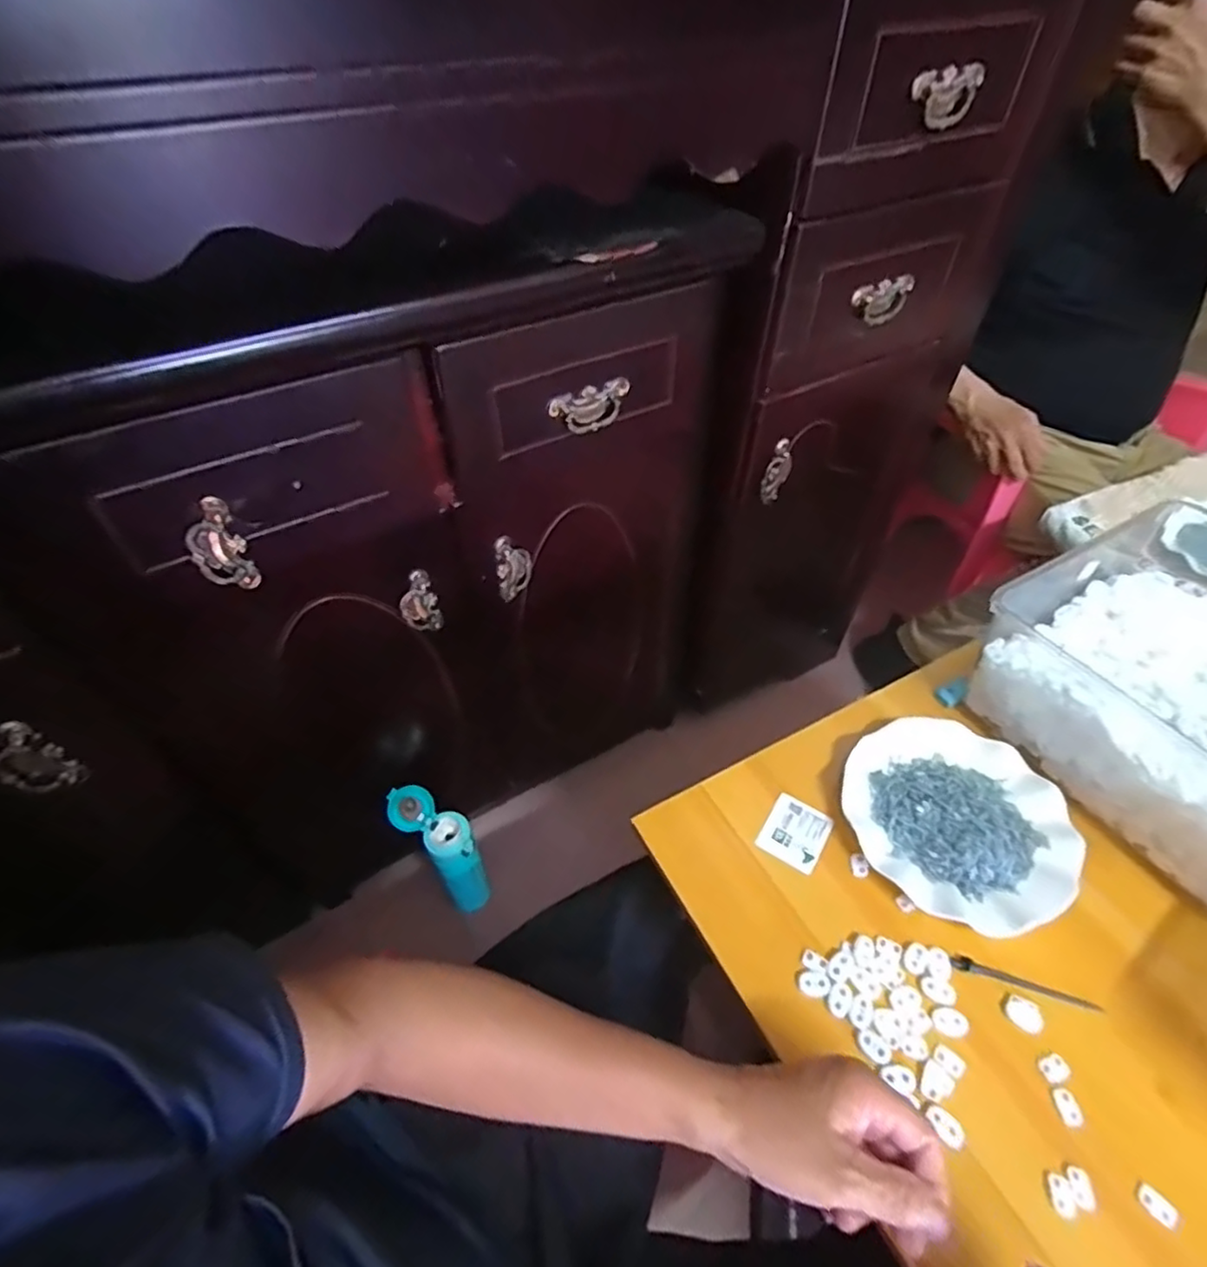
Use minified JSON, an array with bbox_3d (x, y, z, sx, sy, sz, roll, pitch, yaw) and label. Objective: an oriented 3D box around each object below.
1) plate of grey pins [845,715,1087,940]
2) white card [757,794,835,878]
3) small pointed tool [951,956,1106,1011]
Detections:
[{"bbox_3d":[0.302,0.160,0.542,0.177,0.023,0.179,0,48,0],"label":"plate of grey pins"},{"bbox_3d":[0.167,0.173,0.548,0.051,0.004,0.060,26,55,26],"label":"white card"},{"bbox_3d":[0.311,0.258,0.467,0.100,0.011,0.010,12,49,10],"label":"small pointed tool"}]

